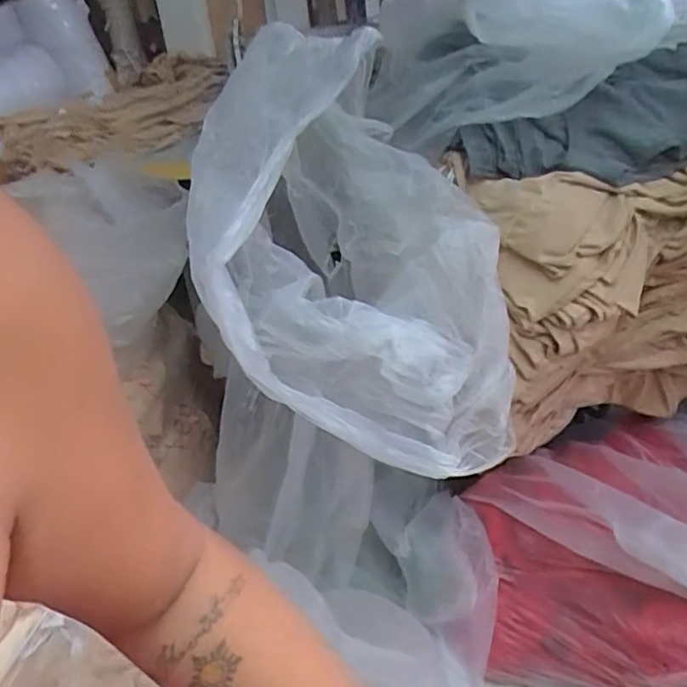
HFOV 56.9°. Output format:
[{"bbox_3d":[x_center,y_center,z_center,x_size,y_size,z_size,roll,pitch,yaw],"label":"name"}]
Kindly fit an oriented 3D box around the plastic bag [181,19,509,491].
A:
[{"bbox_3d":[0.018,-0.132,0.766,0.339,0.401,0.410,0,29,12],"label":"plastic bag"}]

